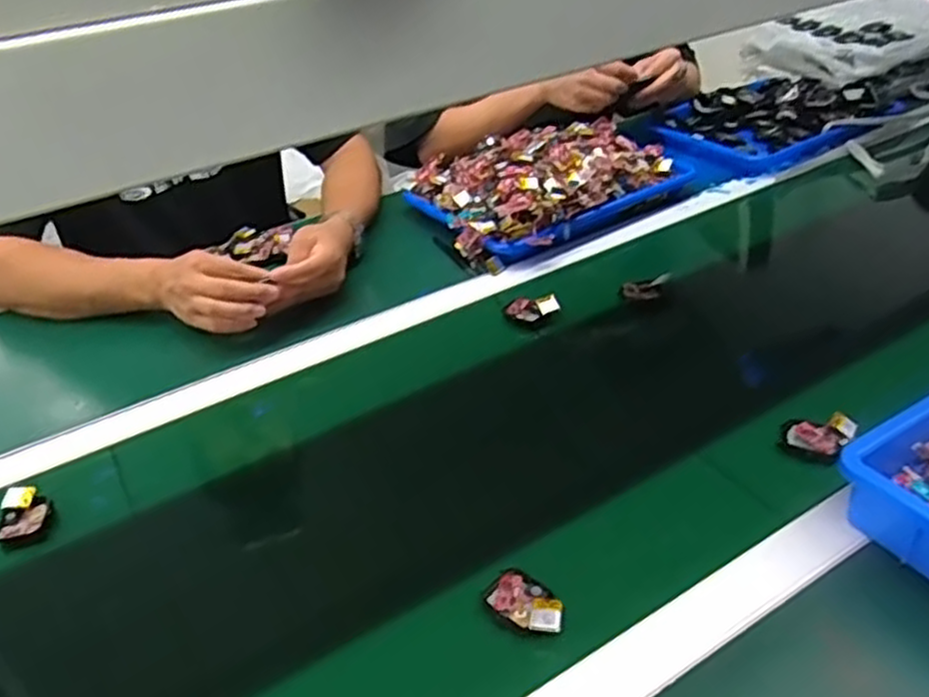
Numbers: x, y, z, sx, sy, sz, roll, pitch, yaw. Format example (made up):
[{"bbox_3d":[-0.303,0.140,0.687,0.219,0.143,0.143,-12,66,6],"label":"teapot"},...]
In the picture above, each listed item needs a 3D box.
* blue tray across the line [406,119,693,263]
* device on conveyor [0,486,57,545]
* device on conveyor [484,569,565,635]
[{"bbox_3d":[0.107,-0.221,0.984,0.346,0.085,0.232,-27,42,-28],"label":"blue tray across the line"},{"bbox_3d":[-0.352,0.133,0.601,0.038,0.018,0.047,-12,37,-9],"label":"device on conveyor"},{"bbox_3d":[0.042,0.171,0.501,0.055,0.013,0.034,22,44,32],"label":"device on conveyor"}]

